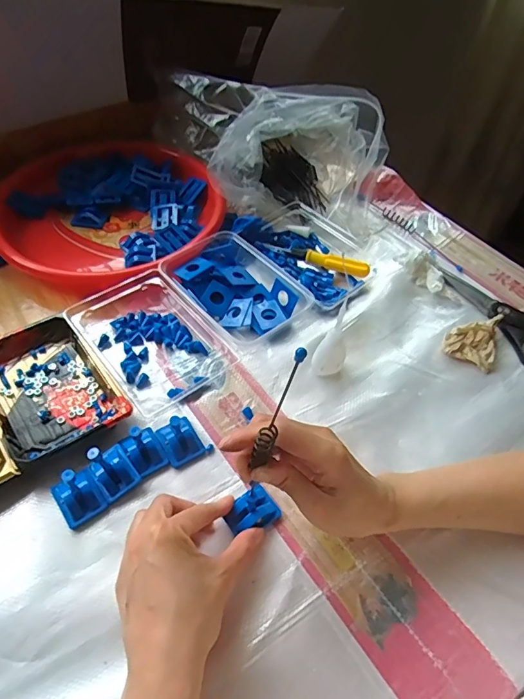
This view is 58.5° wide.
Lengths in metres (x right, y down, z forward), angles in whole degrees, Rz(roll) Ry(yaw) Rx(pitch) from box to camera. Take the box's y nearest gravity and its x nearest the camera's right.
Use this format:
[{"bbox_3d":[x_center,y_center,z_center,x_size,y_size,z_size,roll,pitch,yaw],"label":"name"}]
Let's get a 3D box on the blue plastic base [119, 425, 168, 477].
[{"bbox_3d":[-0.106,0.083,0.418,0.031,0.040,0.044,-34,59,-25],"label":"blue plastic base"}]

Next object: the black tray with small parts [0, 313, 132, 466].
[{"bbox_3d":[-0.212,0.035,0.460,0.106,0.026,0.157,-32,58,-24],"label":"black tray with small parts"}]

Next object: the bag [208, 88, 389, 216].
[{"bbox_3d":[0.054,-0.275,0.651,0.194,0.106,0.178,24,54,17],"label":"bag"}]

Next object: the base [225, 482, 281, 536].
[{"bbox_3d":[-0.008,0.139,0.398,0.041,0.019,0.030,-31,58,-24],"label":"base"}]

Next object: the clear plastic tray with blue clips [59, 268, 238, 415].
[{"bbox_3d":[-0.125,-0.020,0.505,0.112,0.029,0.175,-35,59,-26],"label":"clear plastic tray with blue clips"}]

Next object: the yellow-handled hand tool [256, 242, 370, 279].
[{"bbox_3d":[0.067,-0.120,0.595,0.141,0.014,0.017,21,53,15],"label":"yellow-handled hand tool"}]

